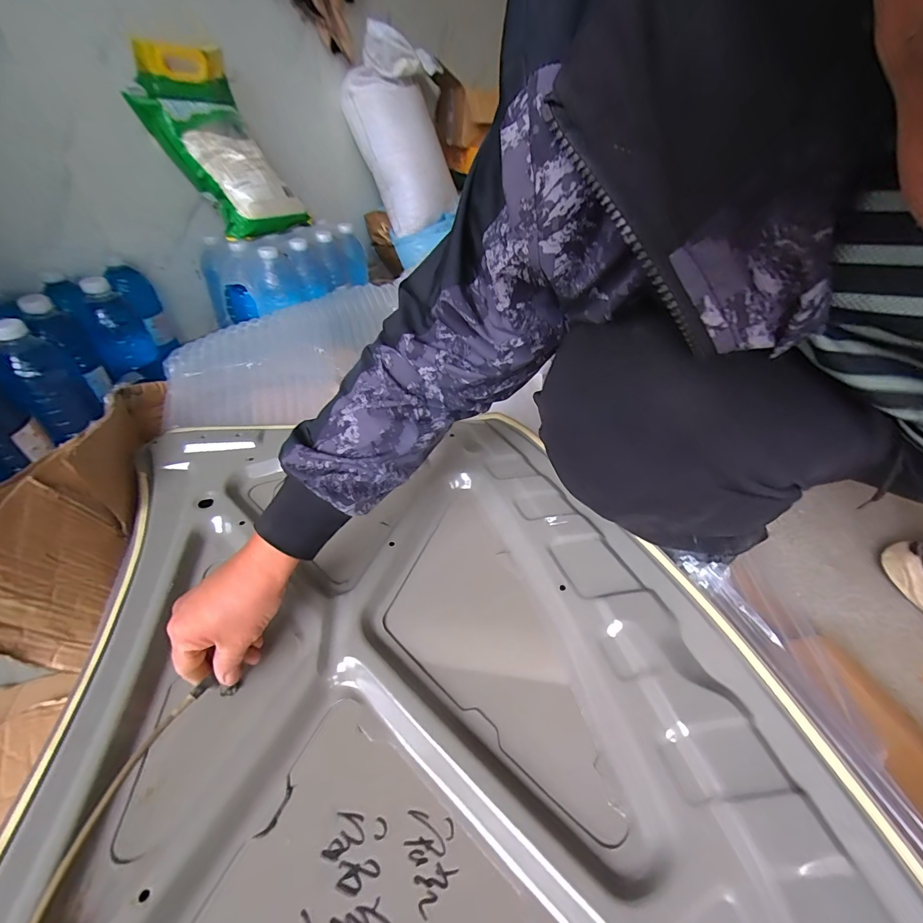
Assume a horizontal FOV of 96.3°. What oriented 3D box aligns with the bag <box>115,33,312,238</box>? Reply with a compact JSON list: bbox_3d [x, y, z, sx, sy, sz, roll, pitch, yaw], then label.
[{"bbox_3d":[-0.563,-0.741,0.987,0.113,0.389,0.258,-14,29,45],"label":"bag"}]

